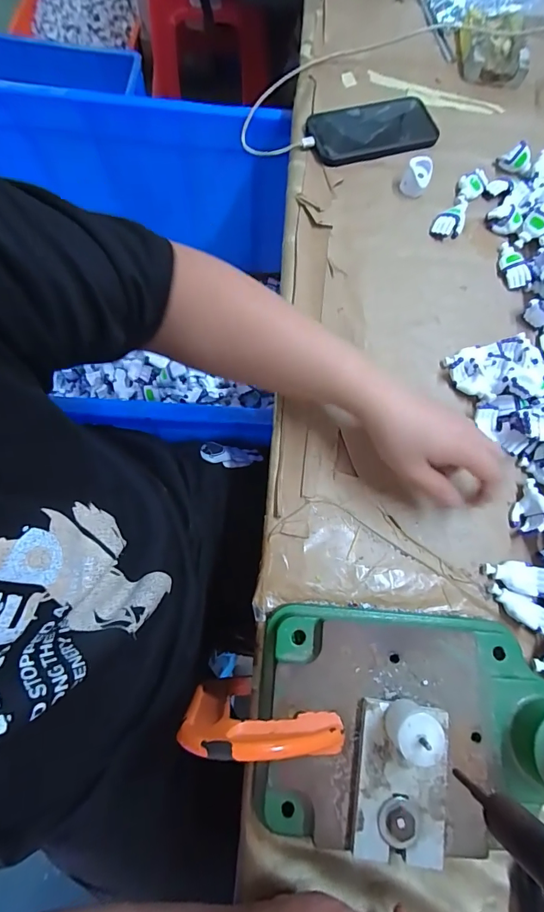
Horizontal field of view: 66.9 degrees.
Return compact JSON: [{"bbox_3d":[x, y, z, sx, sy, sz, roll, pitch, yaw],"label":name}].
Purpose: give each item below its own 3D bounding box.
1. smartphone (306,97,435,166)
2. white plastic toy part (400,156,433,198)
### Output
[{"bbox_3d":[0.127,-0.414,0.522,0.161,0.016,0.074,-16,77,-8],"label":"smartphone"},{"bbox_3d":[0.173,-0.334,0.493,0.029,0.033,0.028,25,75,3],"label":"white plastic toy part"}]

